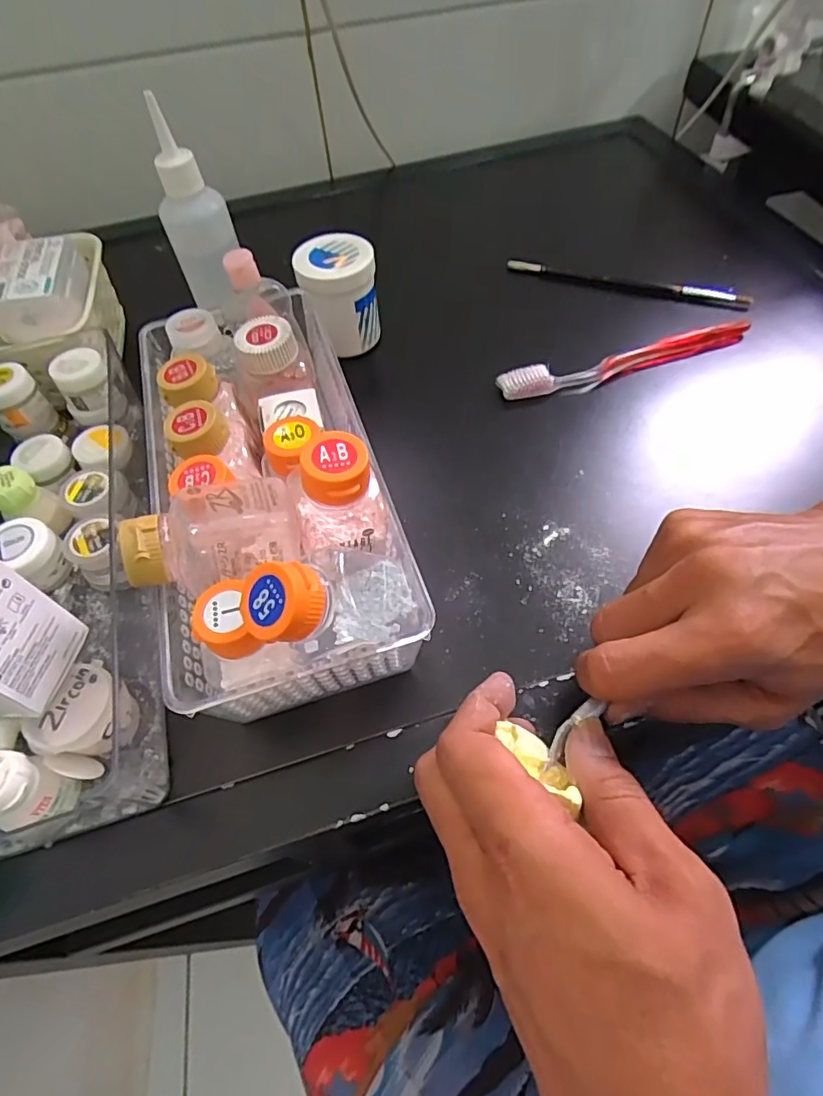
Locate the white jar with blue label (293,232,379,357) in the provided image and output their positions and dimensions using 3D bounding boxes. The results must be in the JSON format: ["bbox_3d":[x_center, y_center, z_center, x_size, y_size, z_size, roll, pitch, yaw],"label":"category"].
[{"bbox_3d":[-0.052,-0.183,0.409,0.053,0.068,0.050,-2,56,3],"label":"white jar with blue label"}]

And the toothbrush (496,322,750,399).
[{"bbox_3d":[0.157,-0.136,0.404,0.193,0.018,0.018,-15,56,-6],"label":"toothbrush"}]

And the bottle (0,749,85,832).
[{"bbox_3d":[-0.164,0.105,0.238,0.029,0.043,0.026,14,58,13],"label":"bottle"}]

